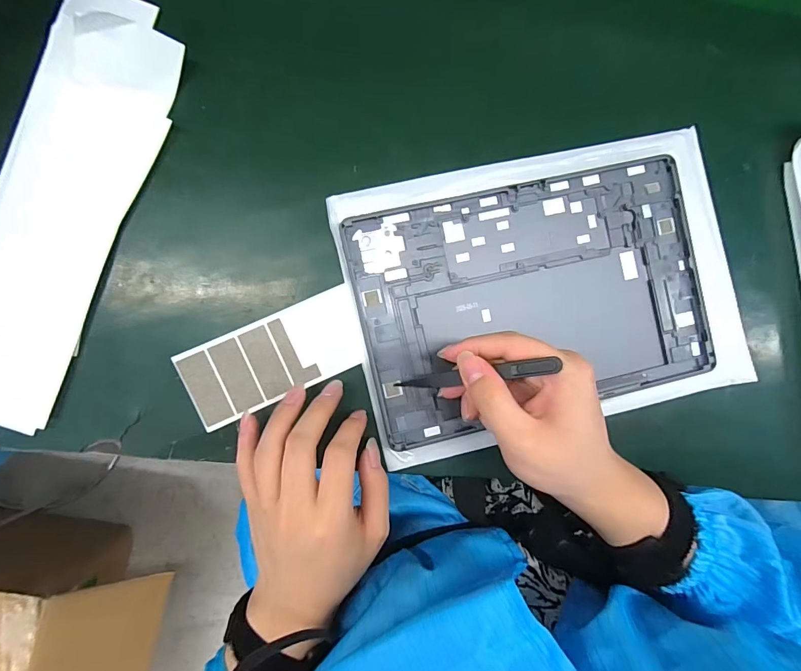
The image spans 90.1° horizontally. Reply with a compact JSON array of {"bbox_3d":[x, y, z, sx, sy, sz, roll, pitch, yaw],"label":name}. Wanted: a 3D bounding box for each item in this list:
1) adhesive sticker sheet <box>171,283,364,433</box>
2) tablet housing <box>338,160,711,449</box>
[{"bbox_3d":[-0.087,0.016,0.280,0.124,0.006,0.056,-26,91,-5],"label":"adhesive sticker sheet"},{"bbox_3d":[0.099,-0.027,0.295,0.253,0.012,0.167,-13,90,-4],"label":"tablet housing"}]

